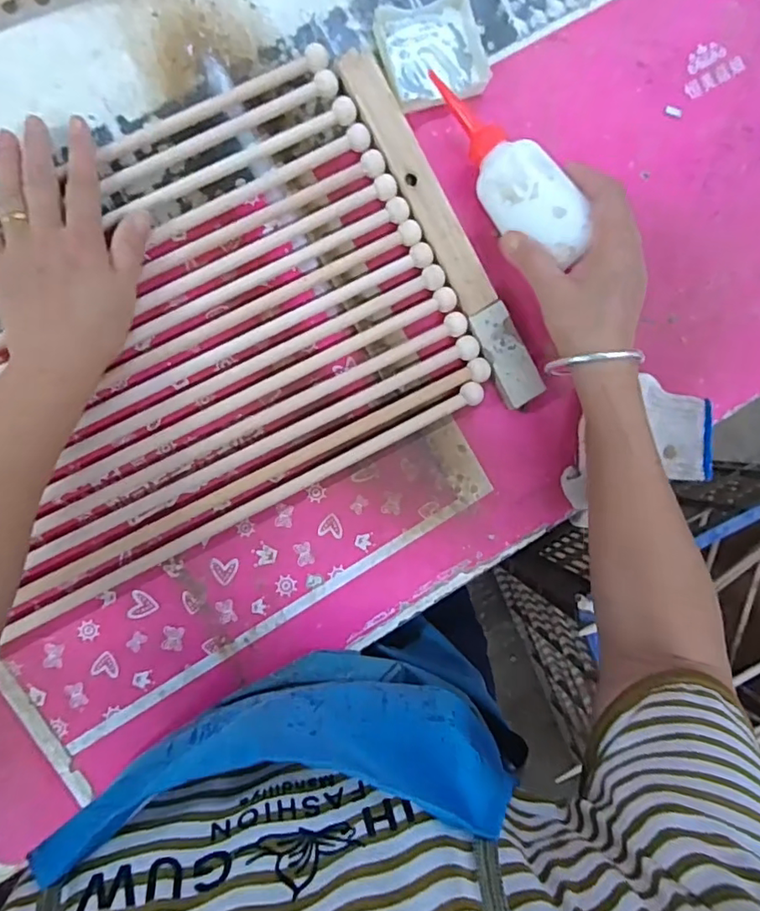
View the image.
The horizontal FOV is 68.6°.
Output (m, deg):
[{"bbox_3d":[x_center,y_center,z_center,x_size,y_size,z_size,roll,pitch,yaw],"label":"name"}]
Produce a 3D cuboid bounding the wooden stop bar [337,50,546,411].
[{"bbox_3d":[0.052,-0.174,0.438,0.031,0.020,0.291,-29,95,-6],"label":"wooden stop bar"}]

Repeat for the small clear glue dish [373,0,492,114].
[{"bbox_3d":[0.041,-0.315,0.437,0.079,0.014,0.075,-21,95,-6],"label":"small clear glue dish"}]

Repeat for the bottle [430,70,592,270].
[{"bbox_3d":[0.094,-0.214,0.418,0.044,0.036,0.166,-35,79,-5],"label":"bottle"}]

